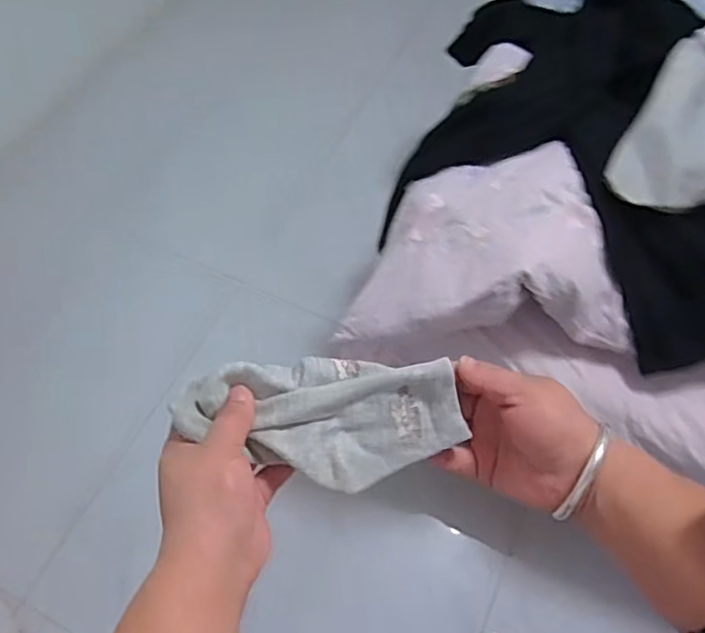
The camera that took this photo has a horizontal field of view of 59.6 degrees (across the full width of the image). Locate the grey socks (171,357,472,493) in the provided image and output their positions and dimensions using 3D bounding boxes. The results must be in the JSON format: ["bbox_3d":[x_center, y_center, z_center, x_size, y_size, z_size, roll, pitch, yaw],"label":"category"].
[{"bbox_3d":[-0.017,0.060,0.377,0.172,0.047,0.076,4,61,-6],"label":"grey socks"}]

